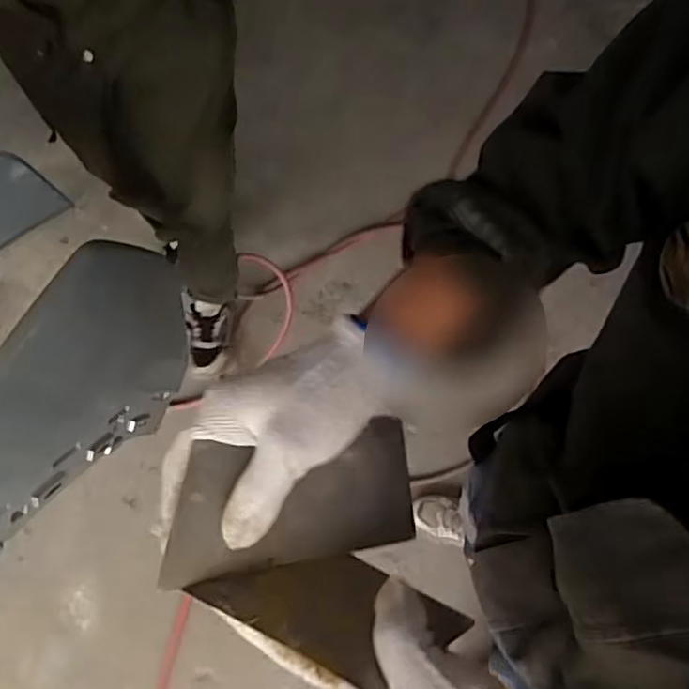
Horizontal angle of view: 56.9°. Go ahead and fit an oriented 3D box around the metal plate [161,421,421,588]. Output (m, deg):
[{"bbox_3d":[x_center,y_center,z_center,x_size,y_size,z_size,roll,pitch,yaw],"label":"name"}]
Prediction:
[{"bbox_3d":[-0.029,0.085,0.350,0.138,0.010,0.066,-6,85,-19],"label":"metal plate"}]

